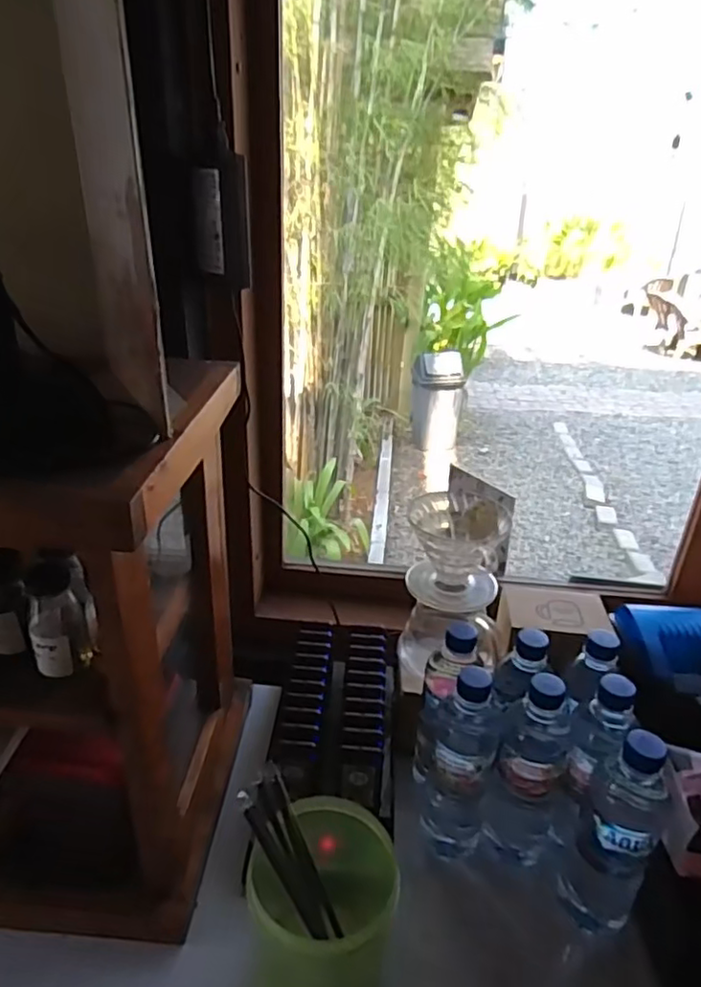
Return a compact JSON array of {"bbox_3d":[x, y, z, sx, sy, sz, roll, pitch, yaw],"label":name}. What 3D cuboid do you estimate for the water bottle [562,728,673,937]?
[{"bbox_3d":[0.238,0.303,0.548,0.064,0.217,0.065,22,32,33],"label":"water bottle"}]

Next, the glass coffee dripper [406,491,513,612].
[{"bbox_3d":[0.120,0.072,0.709,0.106,0.118,0.124,8,27,11],"label":"glass coffee dripper"}]

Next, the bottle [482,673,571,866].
[{"bbox_3d":[0.177,0.271,0.603,0.062,0.223,0.064,16,29,24],"label":"bottle"}]

